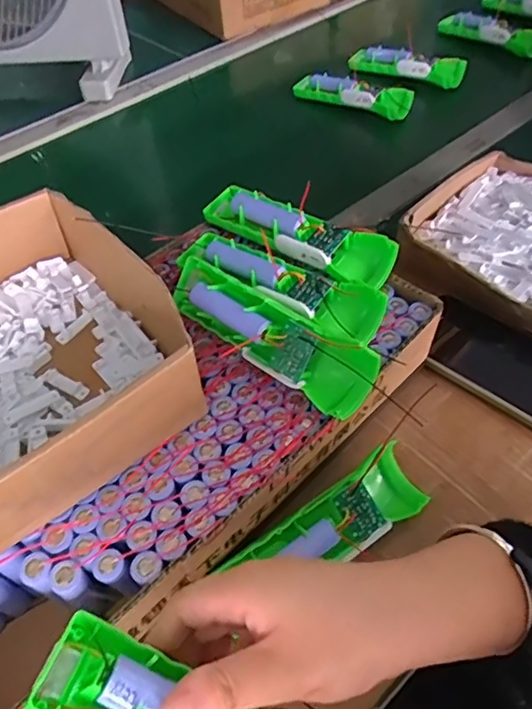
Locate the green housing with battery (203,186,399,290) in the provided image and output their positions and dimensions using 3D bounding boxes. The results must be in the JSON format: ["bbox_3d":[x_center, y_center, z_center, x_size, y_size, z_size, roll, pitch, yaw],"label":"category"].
[{"bbox_3d":[0.025,-0.098,0.458,0.158,0.029,0.048,31,59,24],"label":"green housing with battery"}]

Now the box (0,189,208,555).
[{"bbox_3d":[-0.176,0.004,0.366,0.207,0.073,0.204,-36,58,-23],"label":"box"}]

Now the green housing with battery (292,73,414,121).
[{"bbox_3d":[0.118,-0.357,0.768,0.170,0.029,0.031,23,56,19],"label":"green housing with battery"}]

